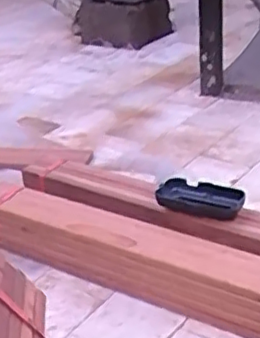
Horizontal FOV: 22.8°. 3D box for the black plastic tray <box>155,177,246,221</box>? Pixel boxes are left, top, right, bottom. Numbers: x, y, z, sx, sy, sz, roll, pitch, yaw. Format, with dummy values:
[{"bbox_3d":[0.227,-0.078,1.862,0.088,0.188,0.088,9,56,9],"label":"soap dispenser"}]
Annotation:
[{"bbox_3d":[0.089,0.038,0.824,0.115,0.023,0.050,13,32,32],"label":"black plastic tray"}]

